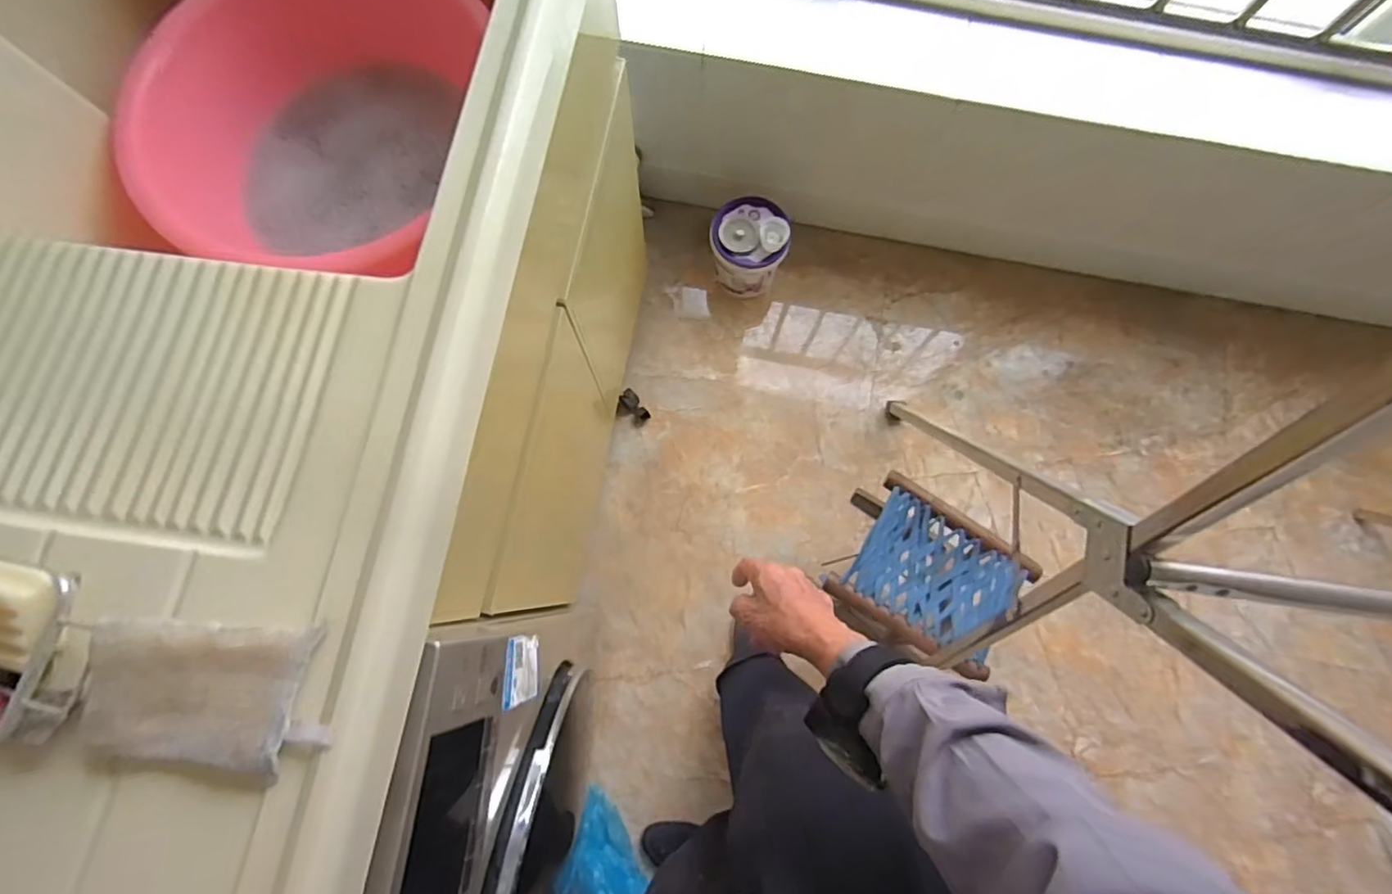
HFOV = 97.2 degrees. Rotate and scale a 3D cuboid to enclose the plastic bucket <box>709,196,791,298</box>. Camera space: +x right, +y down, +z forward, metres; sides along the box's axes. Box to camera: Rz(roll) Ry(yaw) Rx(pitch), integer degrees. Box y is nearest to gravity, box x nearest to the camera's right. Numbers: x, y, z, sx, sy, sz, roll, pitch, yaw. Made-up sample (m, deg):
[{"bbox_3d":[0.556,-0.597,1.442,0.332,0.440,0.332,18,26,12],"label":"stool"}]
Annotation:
[{"bbox_3d":[0.109,-0.435,1.330,0.153,0.187,0.167,0,78,-1],"label":"plastic bucket"}]

